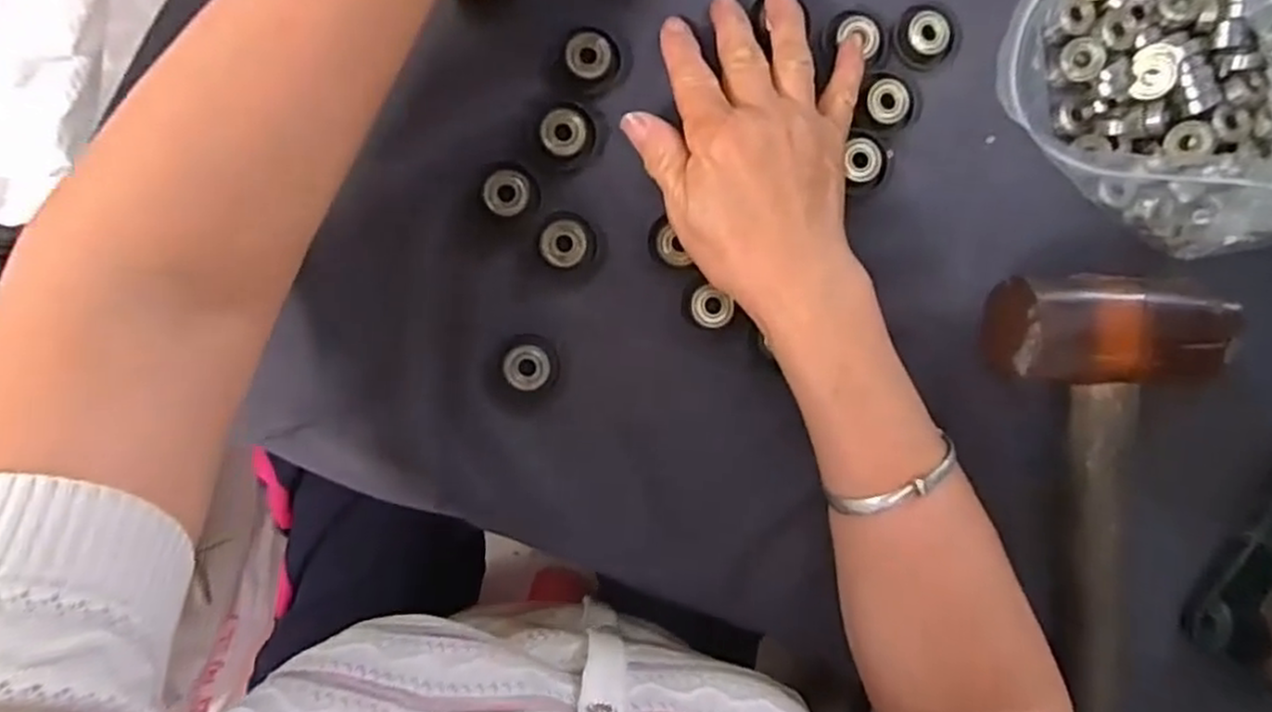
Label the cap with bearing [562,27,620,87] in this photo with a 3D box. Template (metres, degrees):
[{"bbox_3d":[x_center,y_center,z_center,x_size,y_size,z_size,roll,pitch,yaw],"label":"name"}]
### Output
[{"bbox_3d":[-0.021,-0.143,0.354,0.026,0.010,0.026,0,89,-8],"label":"cap with bearing"}]

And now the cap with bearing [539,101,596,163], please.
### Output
[{"bbox_3d":[-0.033,-0.107,0.351,0.026,0.005,0.026,0,89,-8],"label":"cap with bearing"}]

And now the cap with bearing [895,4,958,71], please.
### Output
[{"bbox_3d":[0.148,-0.163,0.374,0.032,0.009,0.028,-29,93,-7],"label":"cap with bearing"}]

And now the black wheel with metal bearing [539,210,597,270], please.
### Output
[{"bbox_3d":[-0.033,-0.055,0.350,0.027,0.006,0.026,0,89,-8],"label":"black wheel with metal bearing"}]

